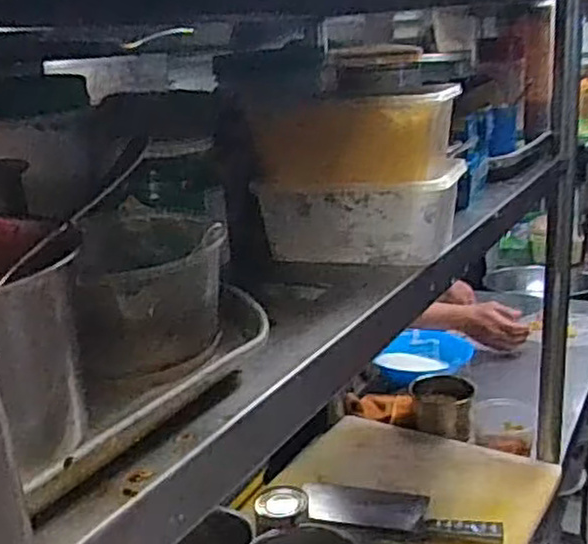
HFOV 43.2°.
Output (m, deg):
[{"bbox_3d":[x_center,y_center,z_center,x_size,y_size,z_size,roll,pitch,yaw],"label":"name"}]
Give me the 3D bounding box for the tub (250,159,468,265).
[{"bbox_3d":[0.060,-0.051,0.649,0.169,0.071,0.093,3,19,21],"label":"tub"}]

